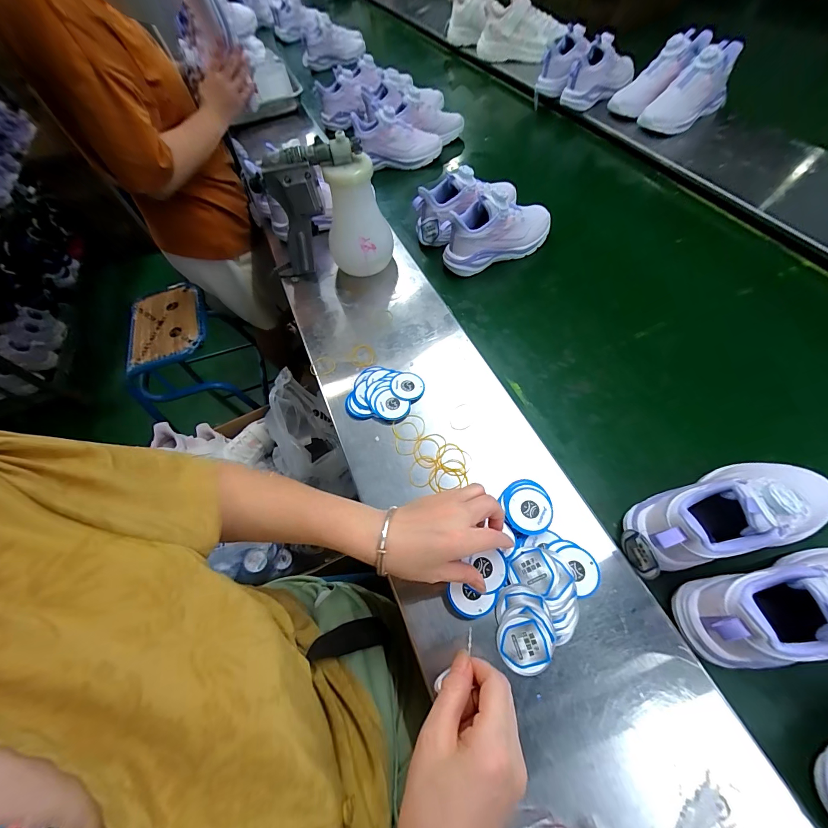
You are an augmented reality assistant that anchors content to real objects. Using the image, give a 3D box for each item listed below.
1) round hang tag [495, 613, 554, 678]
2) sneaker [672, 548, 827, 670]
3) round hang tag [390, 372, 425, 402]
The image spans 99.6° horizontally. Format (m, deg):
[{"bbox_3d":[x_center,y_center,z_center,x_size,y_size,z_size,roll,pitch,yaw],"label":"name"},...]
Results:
[{"bbox_3d":[0.106,0.221,0.337,0.049,0.004,0.048,-20,64,11],"label":"round hang tag"},{"bbox_3d":[0.363,0.171,0.306,0.219,0.093,0.082,-12,58,-5],"label":"sneaker"},{"bbox_3d":[-0.009,-0.040,0.505,0.048,0.007,0.048,-1,59,2],"label":"round hang tag"}]

